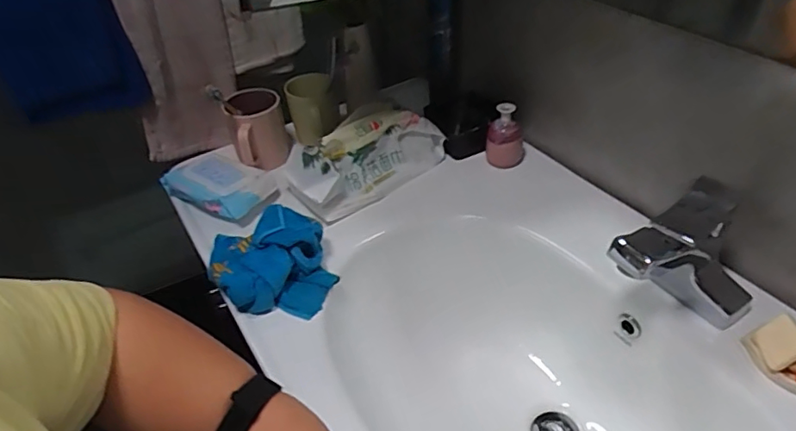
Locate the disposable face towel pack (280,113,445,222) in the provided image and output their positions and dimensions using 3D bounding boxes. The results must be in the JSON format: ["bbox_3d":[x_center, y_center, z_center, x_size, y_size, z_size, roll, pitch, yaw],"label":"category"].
[{"bbox_3d":[-0.049,-0.097,0.792,0.235,0.104,0.110,-27,46,-26],"label":"disposable face towel pack"}]

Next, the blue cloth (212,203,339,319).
[{"bbox_3d":[-0.152,0.055,0.651,0.127,0.069,0.138,-26,46,-26],"label":"blue cloth"}]

